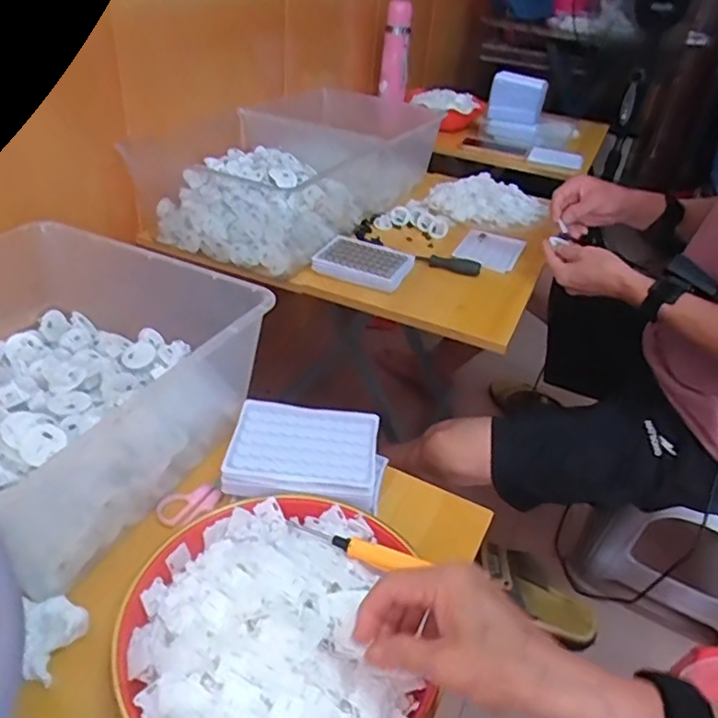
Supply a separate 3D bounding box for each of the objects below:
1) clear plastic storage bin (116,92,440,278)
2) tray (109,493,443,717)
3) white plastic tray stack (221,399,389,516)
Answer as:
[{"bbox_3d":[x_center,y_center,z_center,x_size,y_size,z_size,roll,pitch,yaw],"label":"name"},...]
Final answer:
[{"bbox_3d":[-0.090,-0.360,1.095,0.307,0.131,0.613,20,38,17],"label":"clear plastic storage bin"},{"bbox_3d":[-0.060,0.178,0.416,0.195,0.030,0.213,4,36,-3],"label":"tray"},{"bbox_3d":[-0.048,0.090,0.559,0.139,0.032,0.106,8,36,3],"label":"white plastic tray stack"}]

